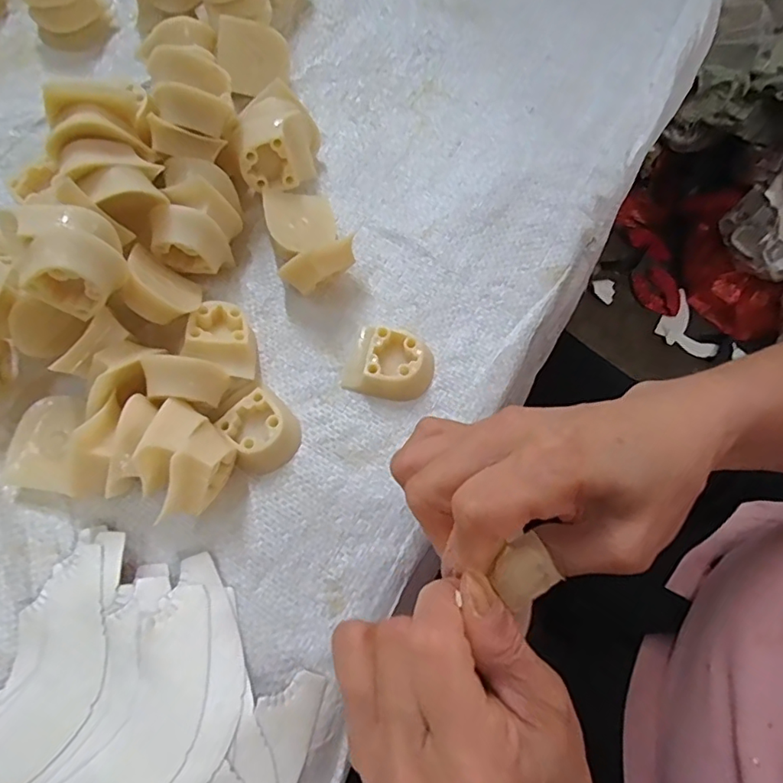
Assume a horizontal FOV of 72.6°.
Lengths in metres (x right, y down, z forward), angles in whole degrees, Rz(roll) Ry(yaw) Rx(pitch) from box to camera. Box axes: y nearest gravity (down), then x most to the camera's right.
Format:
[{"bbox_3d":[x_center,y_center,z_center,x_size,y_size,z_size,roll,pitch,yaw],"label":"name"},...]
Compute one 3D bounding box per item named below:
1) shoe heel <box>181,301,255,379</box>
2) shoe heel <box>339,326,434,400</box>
[{"bbox_3d":[-0.091,-0.025,0.281,0.033,0.022,0.040,-6,56,-20],"label":"shoe heel"},{"bbox_3d":[-0.001,-0.015,0.287,0.045,0.018,0.035,17,72,6],"label":"shoe heel"}]

